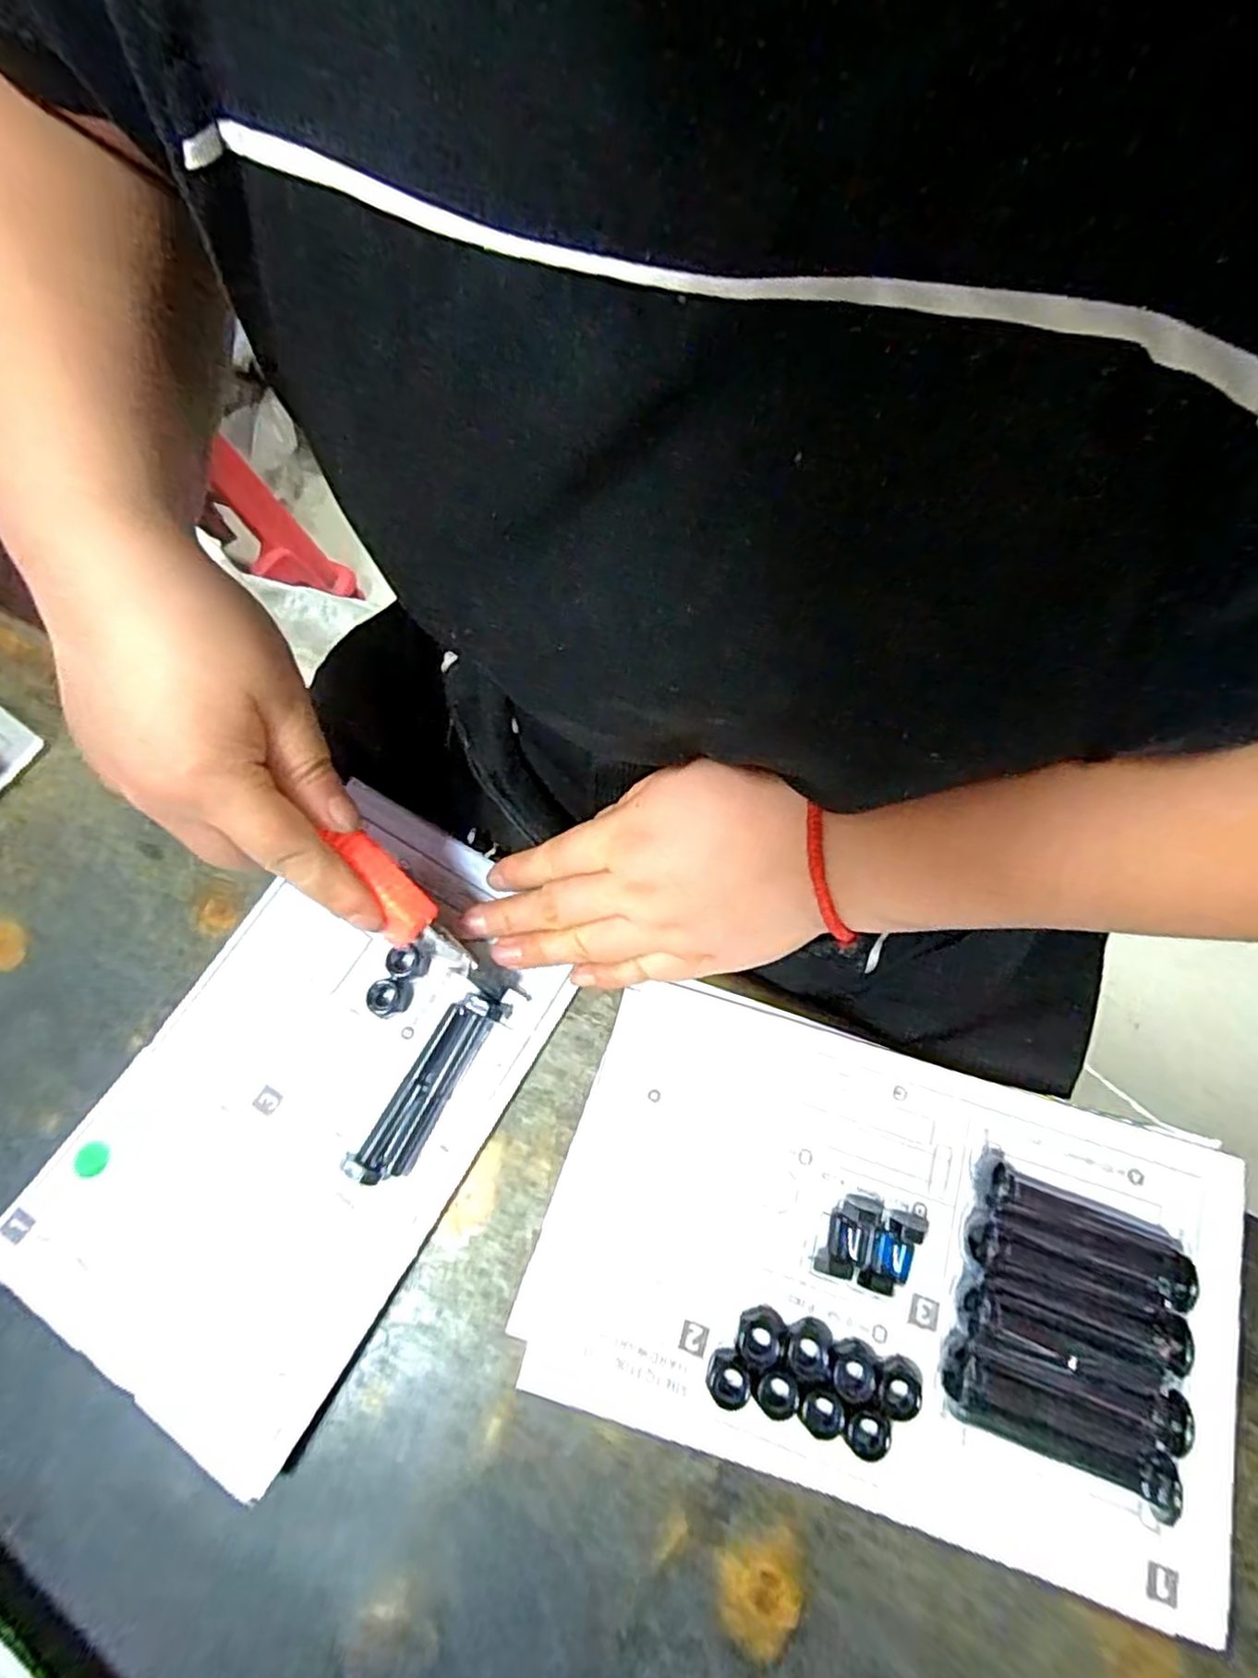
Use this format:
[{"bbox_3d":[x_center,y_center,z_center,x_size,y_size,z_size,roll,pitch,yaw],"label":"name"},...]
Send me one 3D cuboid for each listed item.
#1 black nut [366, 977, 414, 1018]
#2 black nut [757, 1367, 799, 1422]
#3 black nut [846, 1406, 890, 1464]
[{"bbox_3d":[-0.104,0.069,0.303,0.017,0.010,0.015,-7,71,0],"label":"black nut"},{"bbox_3d":[0.053,0.196,0.244,0.014,0.004,0.014,-1,71,2],"label":"black nut"},{"bbox_3d":[0.083,0.205,0.240,0.015,0.004,0.014,-1,71,2],"label":"black nut"}]

